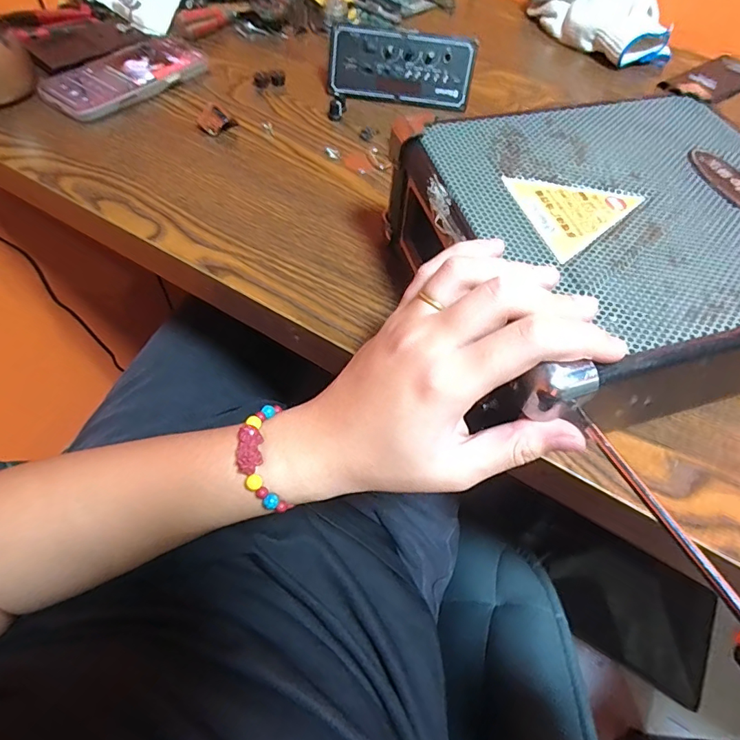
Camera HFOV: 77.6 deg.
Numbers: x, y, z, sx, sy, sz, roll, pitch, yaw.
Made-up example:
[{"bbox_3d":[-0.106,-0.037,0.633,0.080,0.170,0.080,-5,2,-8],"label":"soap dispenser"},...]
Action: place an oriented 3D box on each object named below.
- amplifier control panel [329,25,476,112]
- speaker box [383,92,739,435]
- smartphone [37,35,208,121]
[{"bbox_3d":[0.032,-0.313,0.478,0.147,0.062,0.017,7,34,-1],"label":"amplifier control panel"},{"bbox_3d":[0.149,-0.070,0.300,0.237,0.089,0.209,-17,62,-12],"label":"speaker box"},{"bbox_3d":[-0.246,-0.301,0.465,0.076,0.015,0.162,37,59,12],"label":"smartphone"}]

